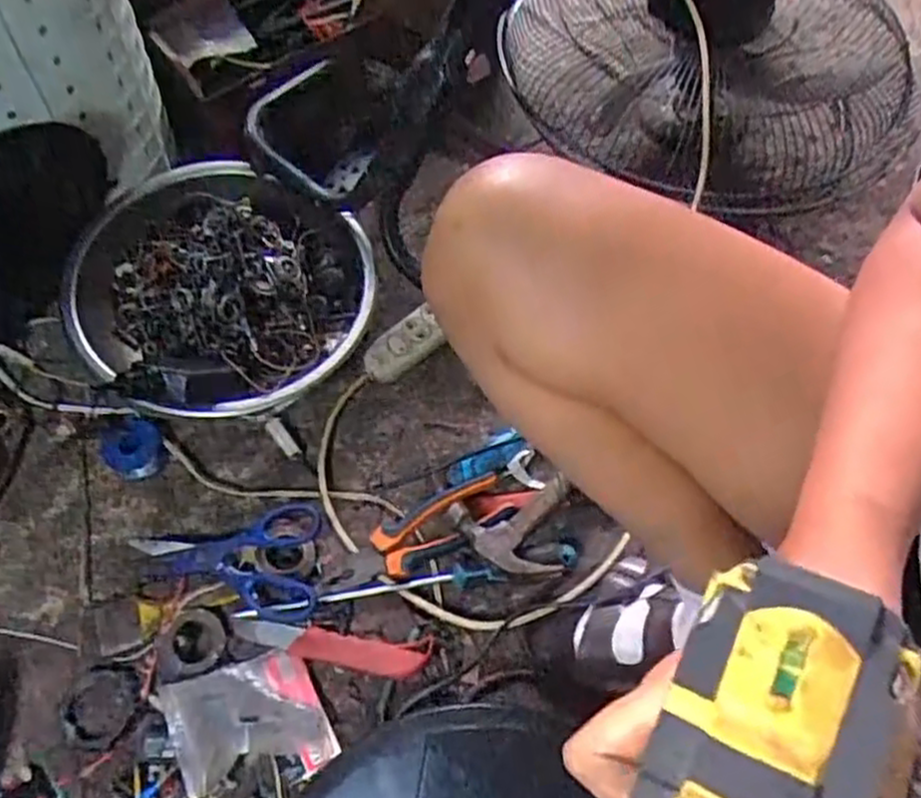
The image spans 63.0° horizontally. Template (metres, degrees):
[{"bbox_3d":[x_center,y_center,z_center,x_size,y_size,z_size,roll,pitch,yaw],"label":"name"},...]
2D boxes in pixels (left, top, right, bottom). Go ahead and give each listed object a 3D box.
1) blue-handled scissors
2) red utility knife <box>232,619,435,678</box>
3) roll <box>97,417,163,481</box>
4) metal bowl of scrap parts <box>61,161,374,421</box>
[{"bbox_3d":[-0.218,0.148,0.683,0.175,0.029,0.109,-1,60,-1],"label":"blue-handled scissors"},{"bbox_3d":[-0.112,0.214,0.645,0.171,0.028,0.033,6,60,3],"label":"red utility knife"},{"bbox_3d":[-0.325,0.046,0.743,0.056,0.017,0.071,-40,68,-21],"label":"roll"},{"bbox_3d":[-0.242,-0.104,0.782,0.286,0.131,0.279,0,60,0],"label":"metal bowl of scrap parts"}]

